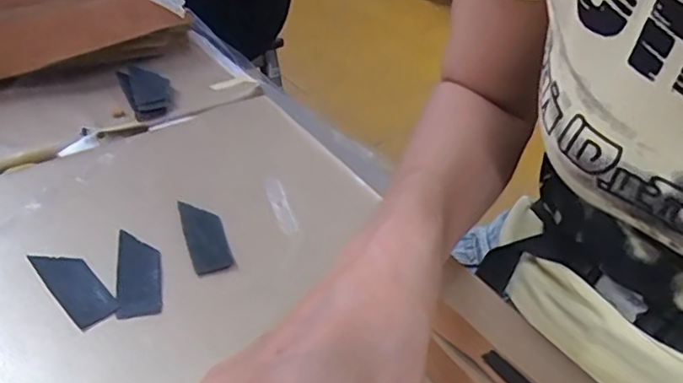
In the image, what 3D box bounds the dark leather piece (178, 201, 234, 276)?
[{"bbox_3d":[-0.082,0.025,0.353,0.022,0.004,0.063,-10,39,-18],"label":"dark leather piece"}]

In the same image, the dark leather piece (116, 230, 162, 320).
[{"bbox_3d":[-0.113,0.043,0.326,0.023,0.004,0.062,-7,38,-14],"label":"dark leather piece"}]

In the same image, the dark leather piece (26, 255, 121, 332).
[{"bbox_3d":[-0.145,0.049,0.318,0.022,0.004,0.064,-28,47,-35],"label":"dark leather piece"}]

